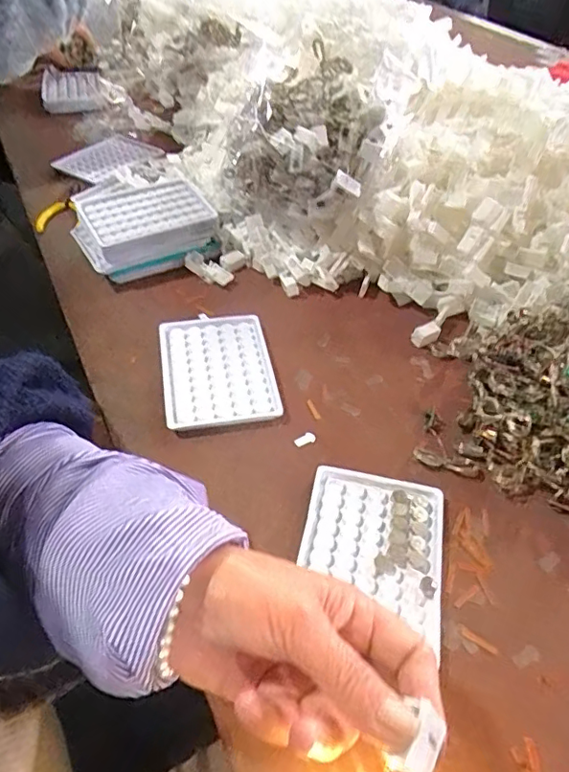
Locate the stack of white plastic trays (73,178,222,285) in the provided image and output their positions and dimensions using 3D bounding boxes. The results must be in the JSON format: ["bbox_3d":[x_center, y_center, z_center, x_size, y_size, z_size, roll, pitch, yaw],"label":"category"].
[{"bbox_3d":[-0.157,-0.175,0.601,0.143,0.056,0.106,-23,49,-21],"label":"stack of white plastic trays"}]

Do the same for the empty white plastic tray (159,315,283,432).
[{"bbox_3d":[-0.060,-0.014,0.486,0.095,0.019,0.133,-9,46,-8],"label":"empty white plastic tray"}]

